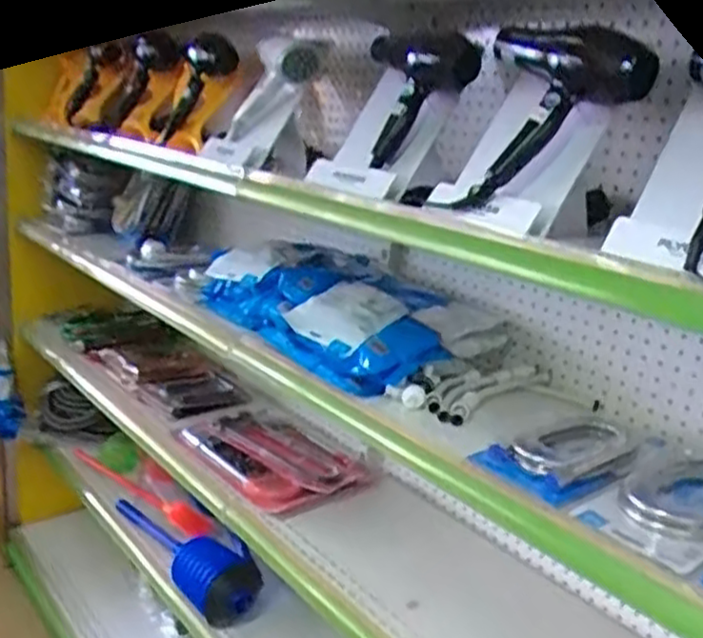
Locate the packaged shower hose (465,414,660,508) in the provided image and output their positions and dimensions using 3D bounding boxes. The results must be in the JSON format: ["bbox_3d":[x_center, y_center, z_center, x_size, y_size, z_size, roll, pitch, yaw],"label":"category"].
[{"bbox_3d":[0.301,0.185,0.945,0.240,0.049,0.142,-5,20,-33],"label":"packaged shower hose"}]

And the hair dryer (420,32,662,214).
[{"bbox_3d":[0.242,-0.240,0.886,0.202,0.221,0.108,15,19,30],"label":"hair dryer"}]

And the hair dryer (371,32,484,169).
[{"bbox_3d":[0.112,-0.334,1.097,0.175,0.188,0.061,-10,23,-43],"label":"hair dryer"}]

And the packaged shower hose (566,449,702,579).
[{"bbox_3d":[0.387,0.227,0.845,0.266,0.048,0.135,-8,21,-40],"label":"packaged shower hose"}]

